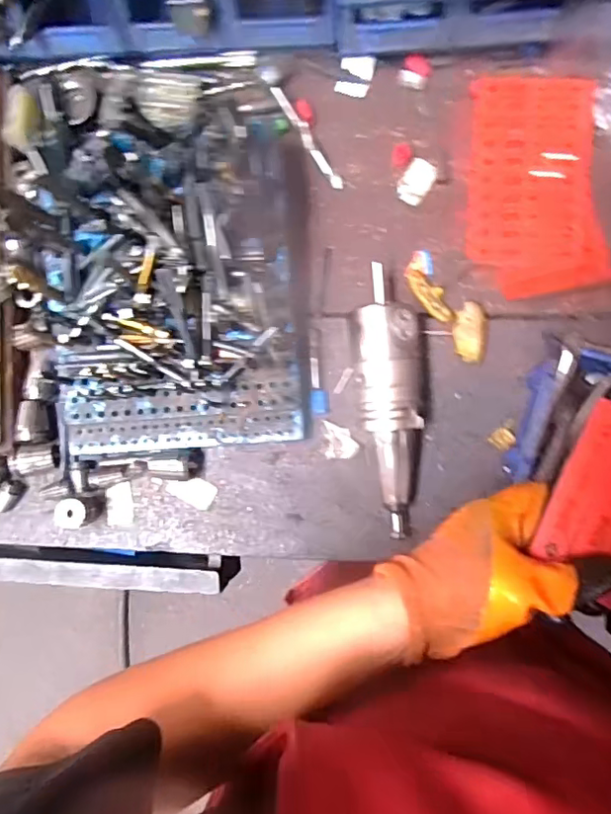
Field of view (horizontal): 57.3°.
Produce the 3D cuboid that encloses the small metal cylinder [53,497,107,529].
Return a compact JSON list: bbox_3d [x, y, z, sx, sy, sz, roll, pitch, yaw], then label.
[{"bbox_3d":[-0.221,0.103,0.547,0.033,0.045,0.029,-18,85,3],"label":"small metal cylinder"}]

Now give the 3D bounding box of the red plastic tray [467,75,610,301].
[{"bbox_3d":[0.211,-0.210,0.526,0.122,0.033,0.205,-5,86,4],"label":"red plastic tray"}]

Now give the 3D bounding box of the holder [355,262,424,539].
[{"bbox_3d":[0.077,-0.006,0.519,0.061,0.050,0.251,-3,86,4],"label":"holder"}]

